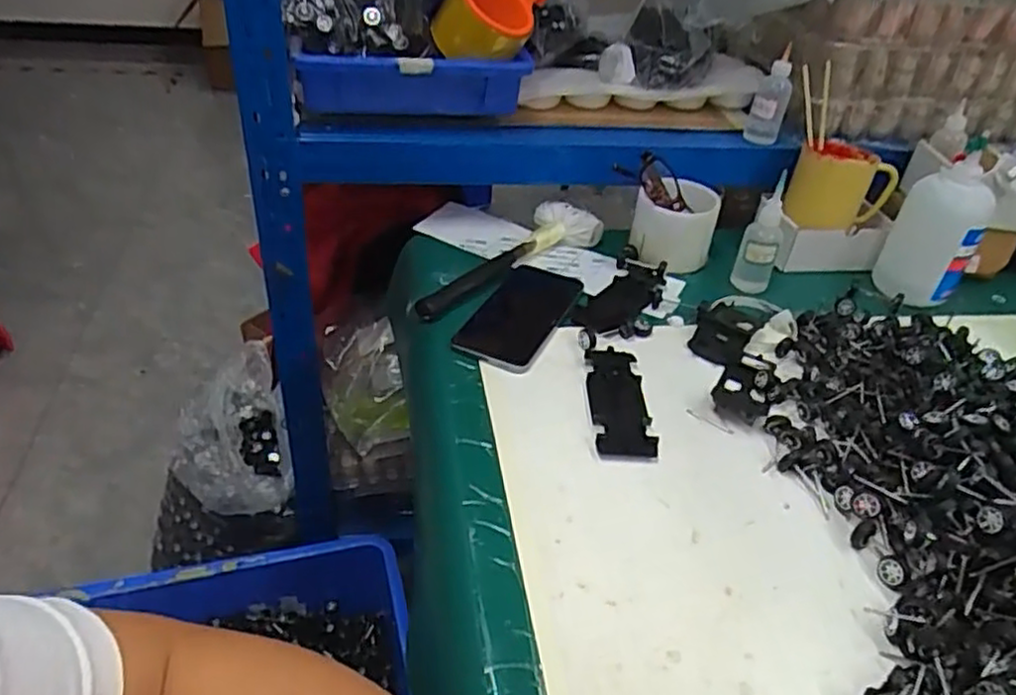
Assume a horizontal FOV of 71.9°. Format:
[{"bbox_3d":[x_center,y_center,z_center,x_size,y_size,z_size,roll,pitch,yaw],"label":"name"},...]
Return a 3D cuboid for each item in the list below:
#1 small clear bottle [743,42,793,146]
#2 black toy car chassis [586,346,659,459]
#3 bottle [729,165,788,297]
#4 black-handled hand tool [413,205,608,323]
[{"bbox_3d":[0.299,-0.283,0.796,0.037,0.098,0.029,19,39,17],"label":"small clear bottle"},{"bbox_3d":[0.091,0.043,0.584,0.046,0.007,0.126,3,37,-3],"label":"black toy car chassis"},{"bbox_3d":[0.266,-0.117,0.728,0.039,0.113,0.035,19,39,17],"label":"bottle"},{"bbox_3d":[0.006,-0.090,0.726,0.074,0.034,0.248,26,41,24],"label":"black-handled hand tool"}]

